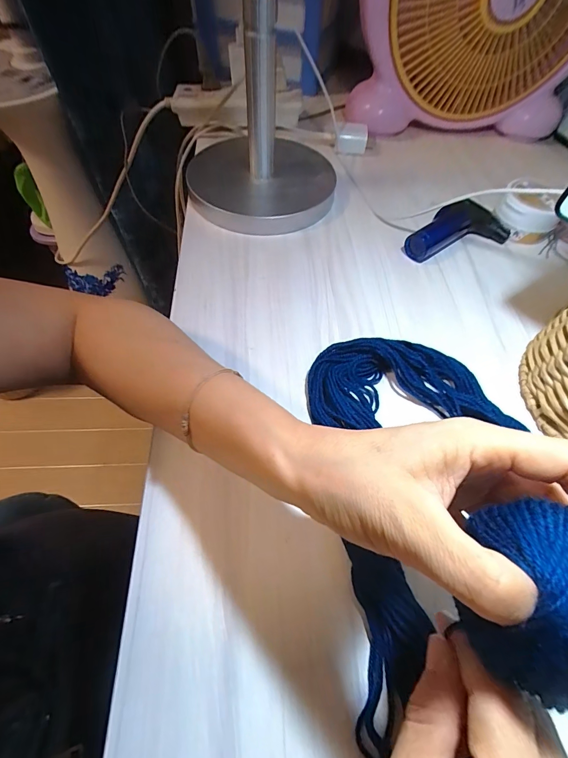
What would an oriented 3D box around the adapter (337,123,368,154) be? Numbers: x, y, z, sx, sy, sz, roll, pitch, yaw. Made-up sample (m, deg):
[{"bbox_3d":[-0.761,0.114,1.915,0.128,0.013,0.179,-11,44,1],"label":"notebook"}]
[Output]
[{"bbox_3d":[0.097,-0.334,0.490,0.038,0.025,0.037,12,58,5],"label":"adapter"}]

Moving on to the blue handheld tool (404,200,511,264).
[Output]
[{"bbox_3d":[0.188,-0.170,0.385,0.128,0.045,0.048,-17,60,-13],"label":"blue handheld tool"}]

